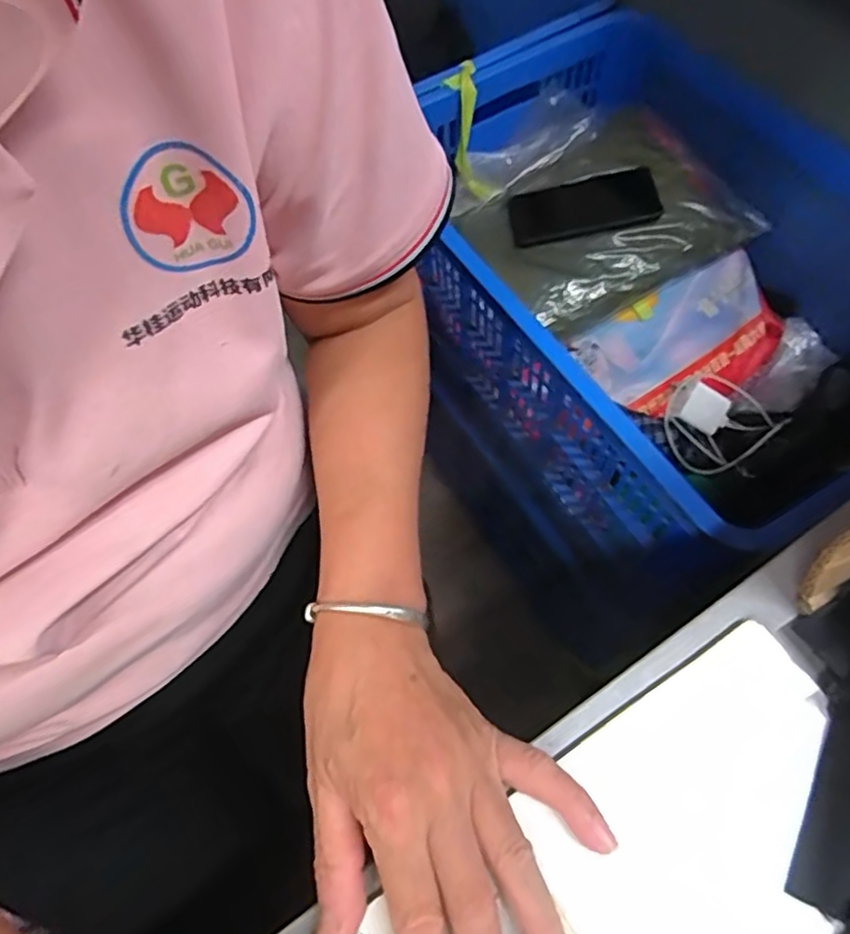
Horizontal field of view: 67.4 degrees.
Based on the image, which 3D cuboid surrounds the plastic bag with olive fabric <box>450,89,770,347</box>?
[{"bbox_3d":[0.199,-0.320,0.787,0.274,0.071,0.297,-35,71,0],"label":"plastic bag with olive fabric"}]

